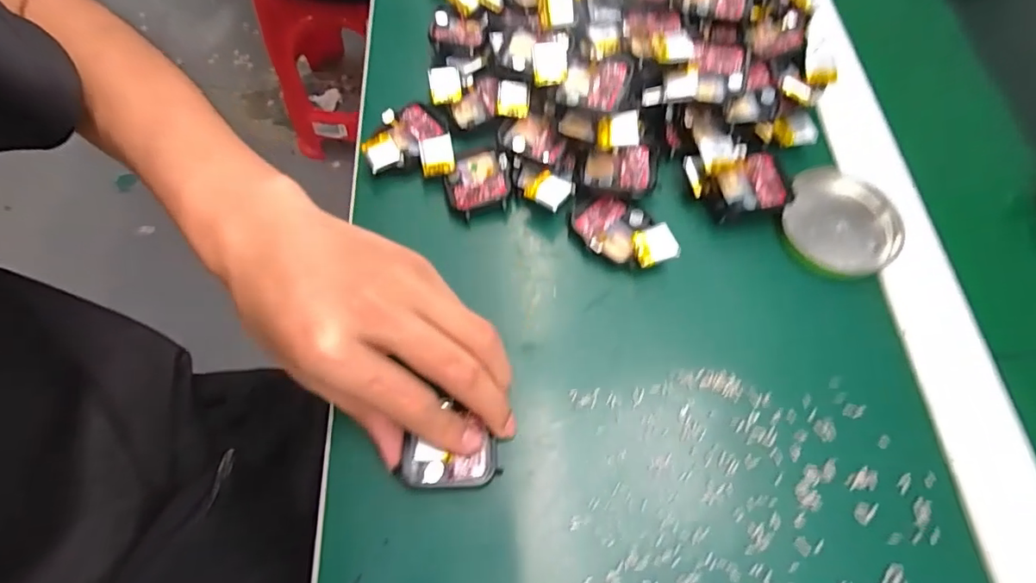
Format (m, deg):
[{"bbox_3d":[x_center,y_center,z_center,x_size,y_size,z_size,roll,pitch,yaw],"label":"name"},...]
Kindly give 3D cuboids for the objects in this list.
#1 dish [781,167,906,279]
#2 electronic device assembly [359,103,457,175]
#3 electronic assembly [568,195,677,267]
[{"bbox_3d":[0.185,-0.039,0.296,0.062,0.012,0.061,0,65,0],"label":"dish"},{"bbox_3d":[-0.064,-0.092,0.311,0.051,0.013,0.048,0,65,0],"label":"electronic device assembly"},{"bbox_3d":[0.059,-0.031,0.289,0.058,0.019,0.036,27,68,12],"label":"electronic assembly"}]

